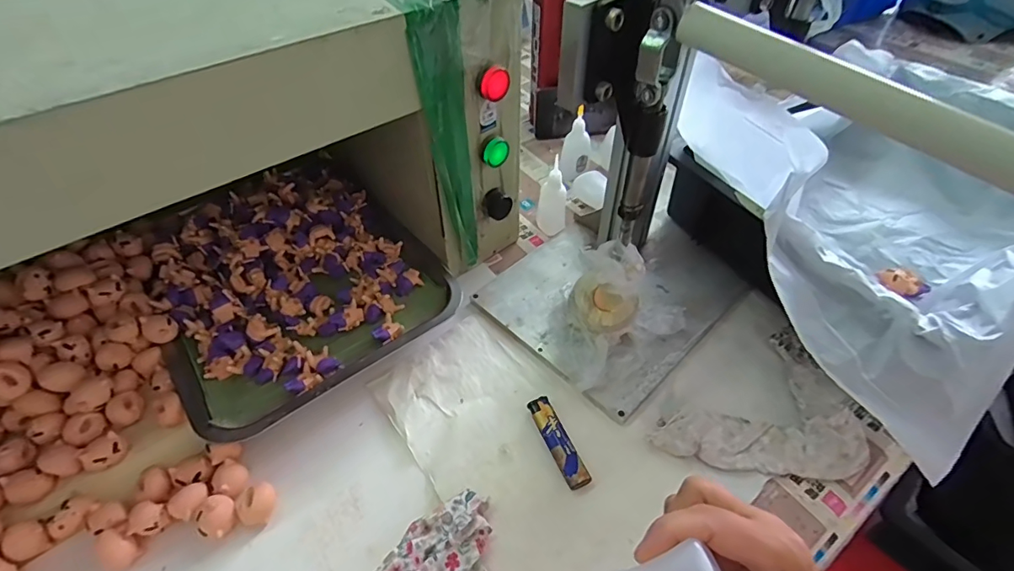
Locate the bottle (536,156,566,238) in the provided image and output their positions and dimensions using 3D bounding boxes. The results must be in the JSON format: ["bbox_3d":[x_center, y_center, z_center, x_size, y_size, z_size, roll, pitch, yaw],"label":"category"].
[{"bbox_3d":[0.055,-0.102,0.565,0.027,0.088,0.033,-8,49,-9],"label":"bottle"}]

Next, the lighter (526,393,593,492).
[{"bbox_3d":[0.043,0.133,0.411,0.020,0.014,0.081,-19,51,-18],"label":"lighter"}]

